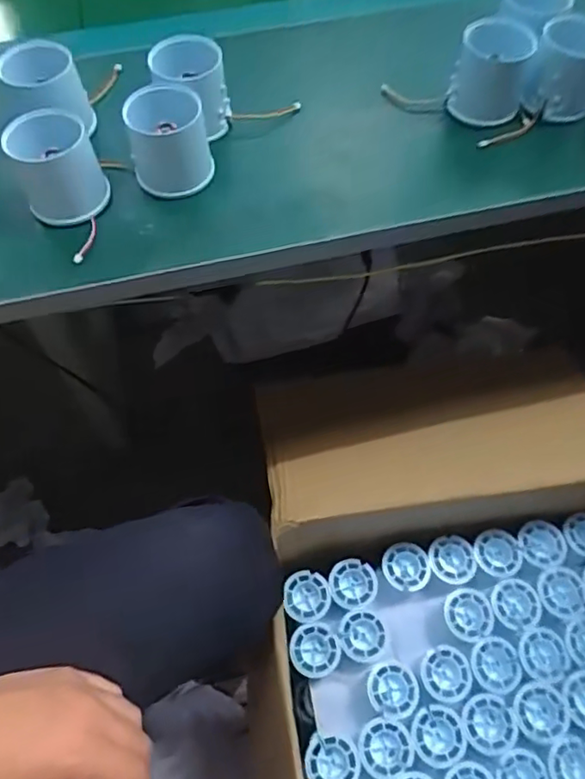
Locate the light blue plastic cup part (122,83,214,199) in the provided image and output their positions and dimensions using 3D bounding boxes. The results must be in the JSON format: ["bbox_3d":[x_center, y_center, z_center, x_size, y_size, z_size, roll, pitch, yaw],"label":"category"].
[{"bbox_3d":[-0.084,-0.170,0.406,0.056,0.054,0.050,-15,62,-7],"label":"light blue plastic cup part"}]

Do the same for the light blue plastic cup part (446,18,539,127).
[{"bbox_3d":[0.148,-0.239,0.443,0.057,0.051,0.057,16,62,10],"label":"light blue plastic cup part"}]

